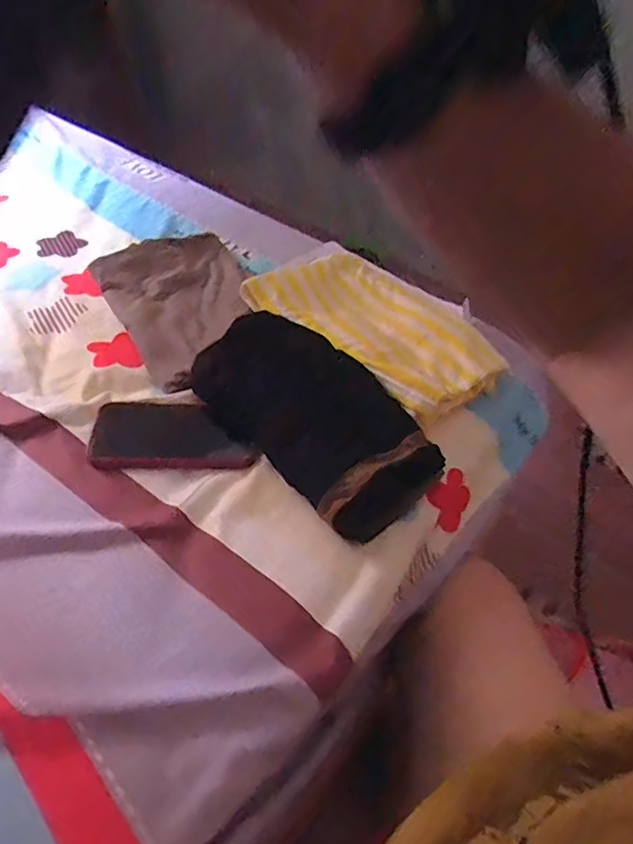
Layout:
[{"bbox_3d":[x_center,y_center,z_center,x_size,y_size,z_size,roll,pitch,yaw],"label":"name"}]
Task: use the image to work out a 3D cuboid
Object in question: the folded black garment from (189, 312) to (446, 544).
[{"bbox_3d":[-0.004,-0.010,0.562,0.135,0.035,0.260,-45,68,-10],"label":"folded black garment"}]

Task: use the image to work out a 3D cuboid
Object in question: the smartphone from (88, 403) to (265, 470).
[{"bbox_3d":[-0.143,0.013,0.562,0.159,0.008,0.075,1,50,-5],"label":"smartphone"}]

